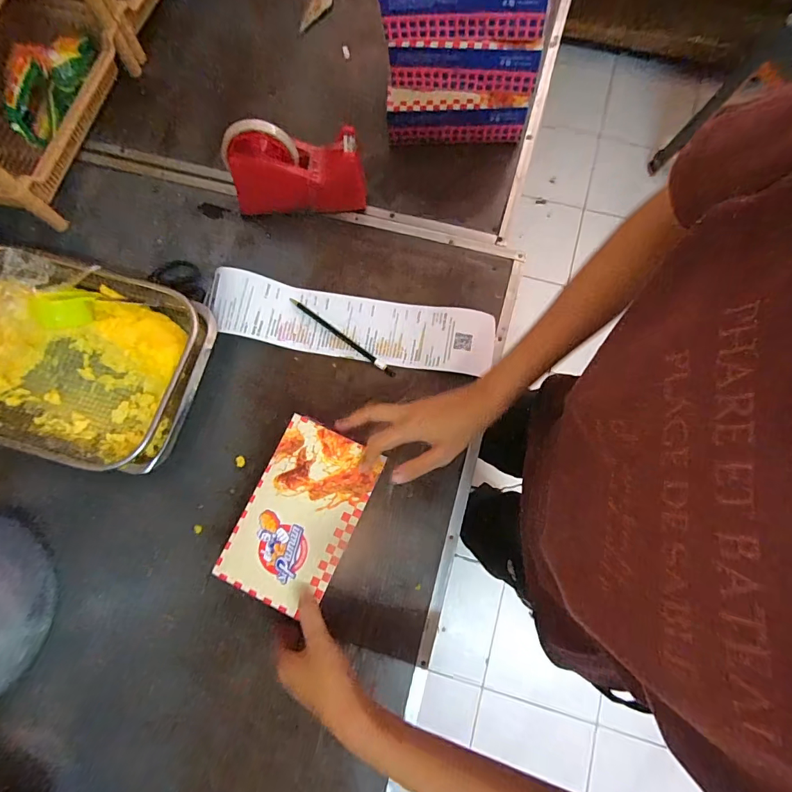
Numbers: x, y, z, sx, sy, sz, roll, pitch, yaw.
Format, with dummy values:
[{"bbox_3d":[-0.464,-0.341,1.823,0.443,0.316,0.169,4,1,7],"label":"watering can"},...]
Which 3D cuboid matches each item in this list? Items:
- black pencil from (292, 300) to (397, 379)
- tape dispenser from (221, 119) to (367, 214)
[{"bbox_3d":[-0.065,-0.072,0.530,0.156,0.011,0.008,36,80,9],"label":"black pencil"},{"bbox_3d":[-0.120,-0.272,0.530,0.159,0.102,0.062,-2,76,1],"label":"tape dispenser"}]

